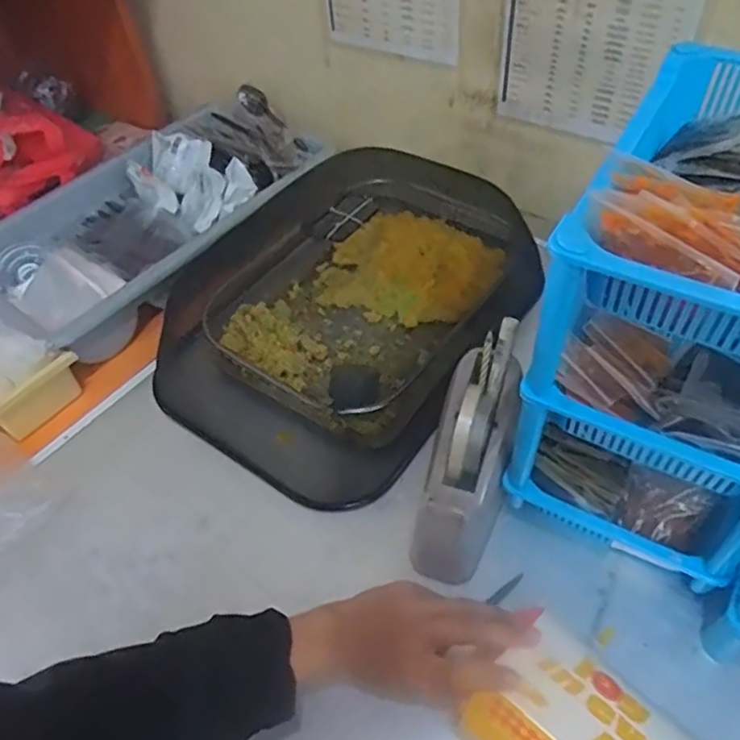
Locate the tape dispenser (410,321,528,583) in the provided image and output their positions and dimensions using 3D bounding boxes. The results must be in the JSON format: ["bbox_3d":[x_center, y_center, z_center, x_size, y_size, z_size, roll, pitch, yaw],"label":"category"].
[{"bbox_3d":[0.095,0.073,0.593,0.086,0.137,0.209,13,52,15],"label":"tape dispenser"}]

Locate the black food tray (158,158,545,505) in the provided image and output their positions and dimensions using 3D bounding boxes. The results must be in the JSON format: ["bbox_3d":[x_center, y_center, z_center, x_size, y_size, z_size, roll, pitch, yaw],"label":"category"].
[{"bbox_3d":[-0.031,-0.064,0.764,0.364,0.088,0.439,40,73,20],"label":"black food tray"}]

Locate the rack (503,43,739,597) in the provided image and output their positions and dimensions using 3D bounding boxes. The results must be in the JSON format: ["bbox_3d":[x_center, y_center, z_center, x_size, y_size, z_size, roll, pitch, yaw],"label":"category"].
[{"bbox_3d":[0.277,-0.045,0.528,0.193,0.340,0.302,23,55,22],"label":"rack"}]

